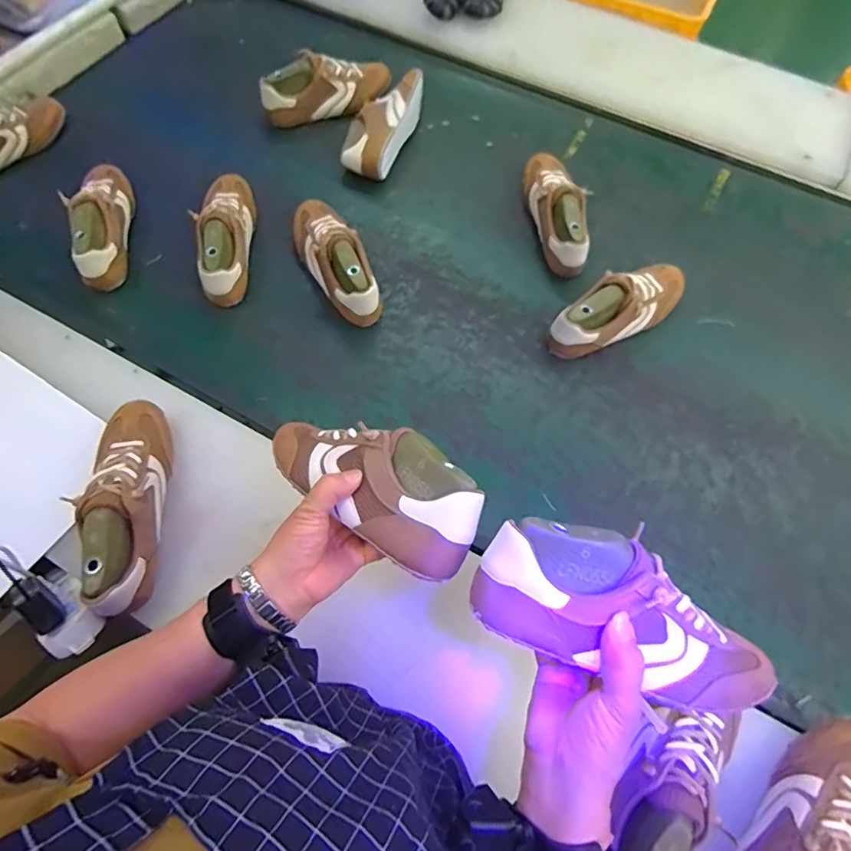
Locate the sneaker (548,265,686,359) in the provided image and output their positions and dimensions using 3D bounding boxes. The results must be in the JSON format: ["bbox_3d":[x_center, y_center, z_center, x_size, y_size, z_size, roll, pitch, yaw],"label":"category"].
[{"bbox_3d":[0.288,-0.178,0.730,0.239,0.074,0.077,-25,69,-10],"label":"sneaker"}]

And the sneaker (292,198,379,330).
[{"bbox_3d":[-0.141,-0.257,0.757,0.082,0.078,0.236,-23,69,-9],"label":"sneaker"}]

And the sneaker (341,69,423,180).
[{"bbox_3d":[-0.072,-0.527,0.880,0.087,0.083,0.220,23,69,10],"label":"sneaker"}]

